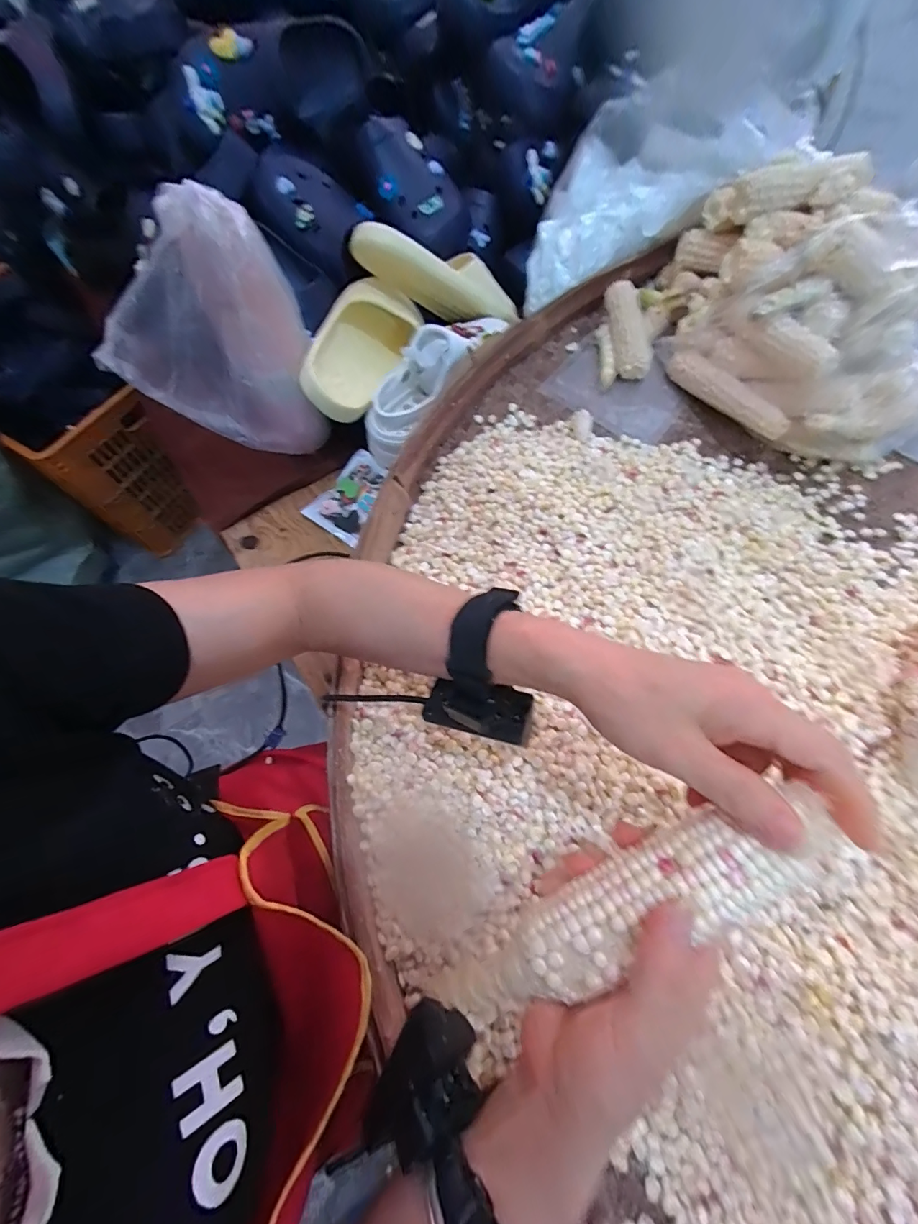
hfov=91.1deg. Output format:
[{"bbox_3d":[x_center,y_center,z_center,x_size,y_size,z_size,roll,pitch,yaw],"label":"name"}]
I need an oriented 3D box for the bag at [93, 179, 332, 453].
[{"bbox_3d":[-0.253,-0.271,0.468,0.186,0.230,0.075,-13,65,-2],"label":"bag"}]

